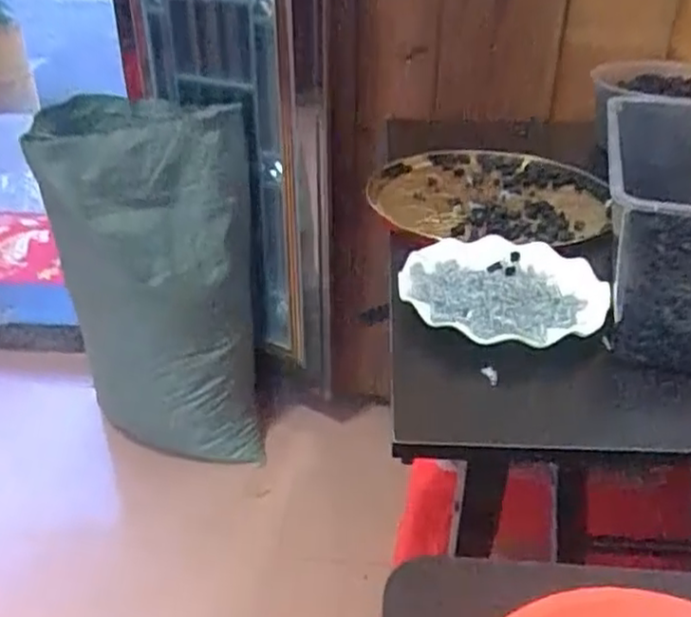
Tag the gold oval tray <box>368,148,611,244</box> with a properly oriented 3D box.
[{"bbox_3d":[0.171,-0.143,0.896,0.301,0.039,0.308,8,32,14],"label":"gold oval tray"}]

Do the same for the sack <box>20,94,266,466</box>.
[{"bbox_3d":[-0.393,-0.044,1.530,0.385,0.738,0.321,-11,33,-18],"label":"sack"}]

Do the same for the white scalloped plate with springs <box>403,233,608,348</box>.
[{"bbox_3d":[0.145,-0.022,0.659,0.182,0.024,0.180,-4,30,2],"label":"white scalloped plate with springs"}]

